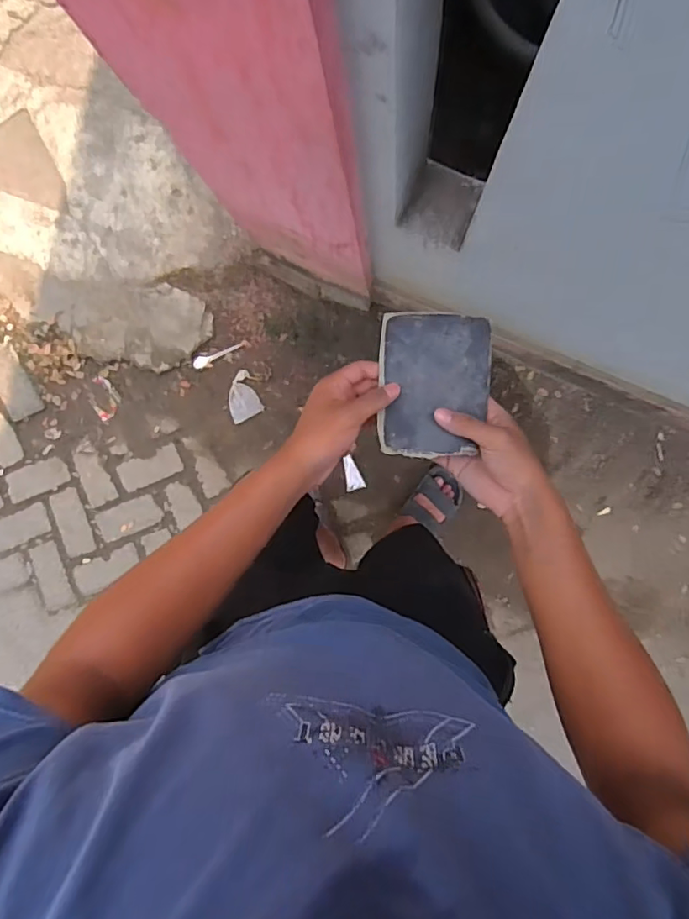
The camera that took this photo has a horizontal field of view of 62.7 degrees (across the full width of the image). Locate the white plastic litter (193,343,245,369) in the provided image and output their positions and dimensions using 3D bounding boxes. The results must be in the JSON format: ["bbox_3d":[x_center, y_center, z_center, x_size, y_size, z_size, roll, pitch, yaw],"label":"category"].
[{"bbox_3d":[-0.340,-0.281,1.531,0.146,0.009,0.032,-20,92,4],"label":"white plastic litter"}]

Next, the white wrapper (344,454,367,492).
[{"bbox_3d":[0.021,0.039,1.547,0.050,0.013,0.096,-17,92,4],"label":"white wrapper"}]

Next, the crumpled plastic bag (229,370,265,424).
[{"bbox_3d":[-0.288,-0.174,1.577,0.090,0.020,0.126,-23,93,6],"label":"crumpled plastic bag"}]

